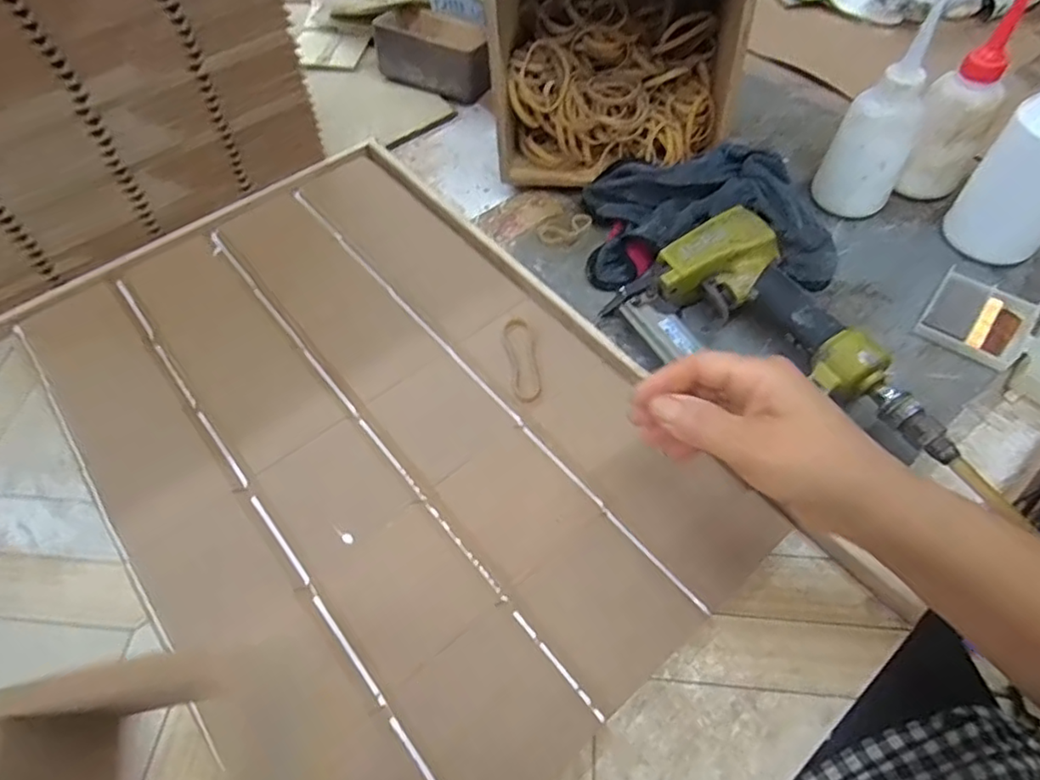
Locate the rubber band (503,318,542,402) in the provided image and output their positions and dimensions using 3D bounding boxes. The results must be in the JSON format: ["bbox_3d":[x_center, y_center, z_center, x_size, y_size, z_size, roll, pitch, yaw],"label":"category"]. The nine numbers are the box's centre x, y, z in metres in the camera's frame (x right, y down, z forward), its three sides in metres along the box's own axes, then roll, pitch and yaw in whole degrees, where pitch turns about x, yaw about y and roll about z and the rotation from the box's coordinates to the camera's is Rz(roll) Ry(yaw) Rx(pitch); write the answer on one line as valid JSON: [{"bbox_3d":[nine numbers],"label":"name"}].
[{"bbox_3d":[0.002,-0.024,0.454,0.022,0.005,0.074,-8,57,-3],"label":"rubber band"}]

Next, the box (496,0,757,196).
[{"bbox_3d":[0.083,-0.315,0.518,0.189,0.195,0.166,5,58,5],"label":"box"}]

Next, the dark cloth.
[{"bbox_3d":[0.161,-0.148,0.503,0.207,0.061,0.115,2,57,3],"label":"dark cloth"}]

